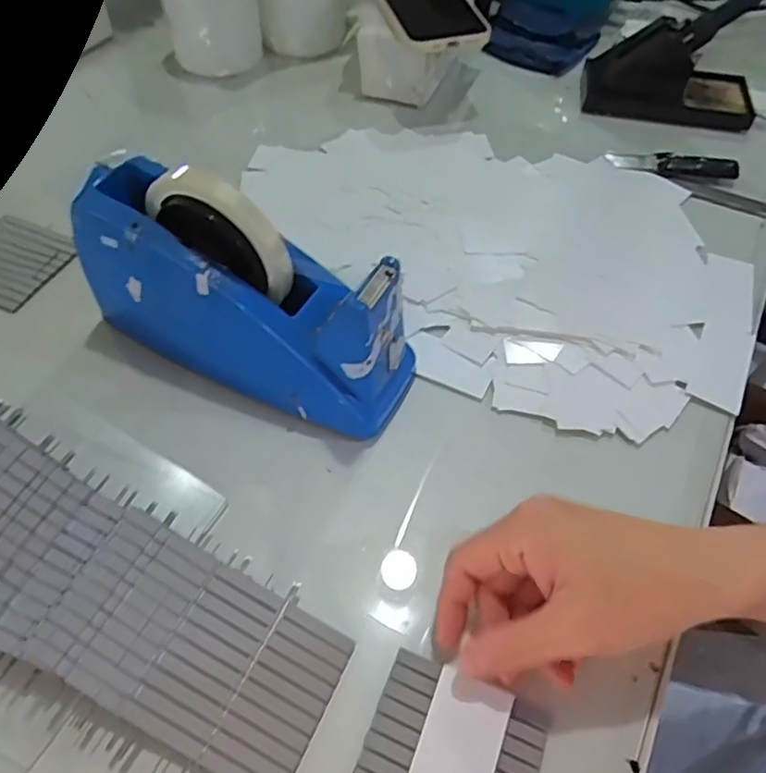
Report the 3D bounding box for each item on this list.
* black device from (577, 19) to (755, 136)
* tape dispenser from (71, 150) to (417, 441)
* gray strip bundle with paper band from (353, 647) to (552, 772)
[{"bbox_3d":[0.285,-0.310,0.595,0.162,0.071,0.085,7,54,3],"label":"black device"},{"bbox_3d":[-0.082,-0.058,0.367,0.207,0.113,0.072,26,57,16],"label":"tape dispenser"},{"bbox_3d":[0.030,0.171,0.275,0.077,0.009,0.077,20,56,11],"label":"gray strip bundle with paper band"}]

